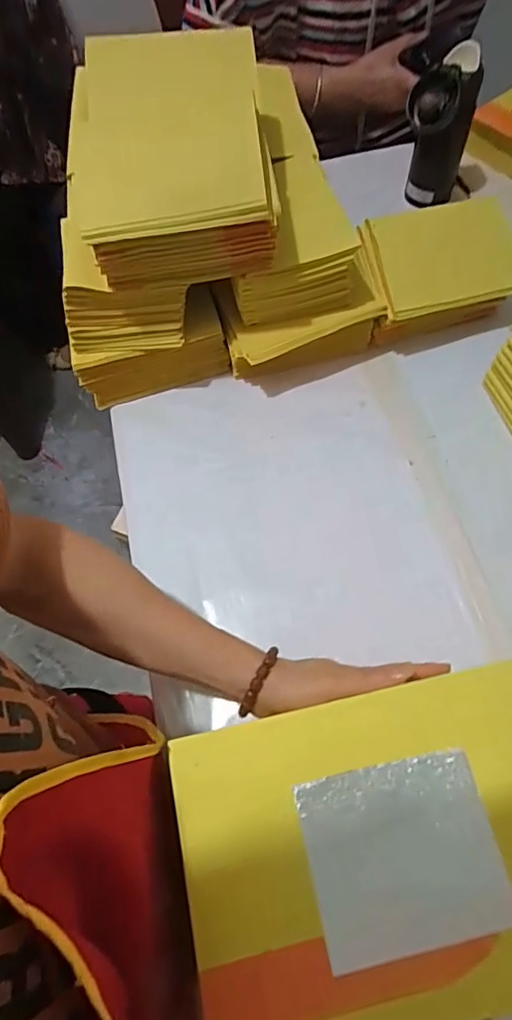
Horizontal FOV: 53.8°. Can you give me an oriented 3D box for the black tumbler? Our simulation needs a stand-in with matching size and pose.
[{"bbox_3d":[0.230,-0.481,0.657,0.066,0.166,0.091,31,70,16],"label":"black tumbler"}]

